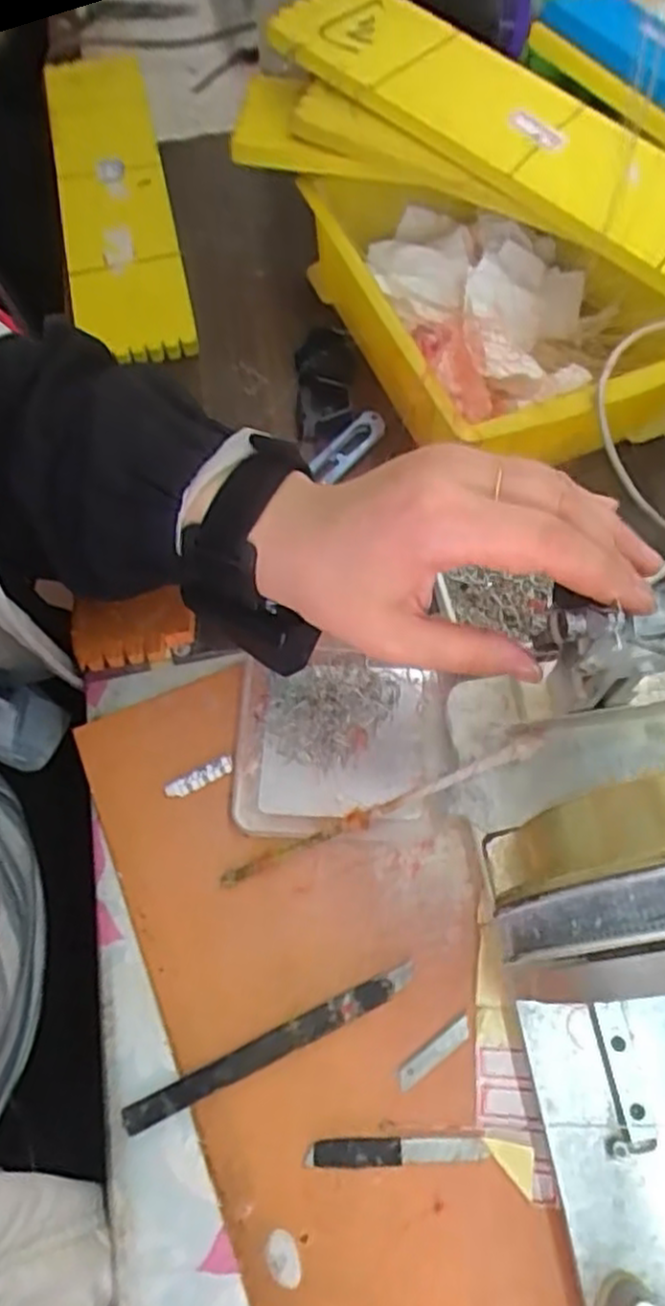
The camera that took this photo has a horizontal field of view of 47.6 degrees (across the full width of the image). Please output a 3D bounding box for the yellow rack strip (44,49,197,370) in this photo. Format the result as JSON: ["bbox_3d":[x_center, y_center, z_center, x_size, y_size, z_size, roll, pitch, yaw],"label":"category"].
[{"bbox_3d":[-0.165,-0.343,0.564,0.081,0.021,0.311,-13,70,-1],"label":"yellow rack strip"}]

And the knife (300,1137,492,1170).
[{"bbox_3d":[0.027,0.212,0.321,0.076,0.004,0.010,-2,65,0],"label":"knife"}]

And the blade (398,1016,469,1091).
[{"bbox_3d":[0.046,0.180,0.340,0.040,0.004,0.008,-33,73,-17],"label":"blade"}]

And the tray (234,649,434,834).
[{"bbox_3d":[0.002,0.045,0.392,0.103,0.020,0.099,4,65,3],"label":"tray"}]

